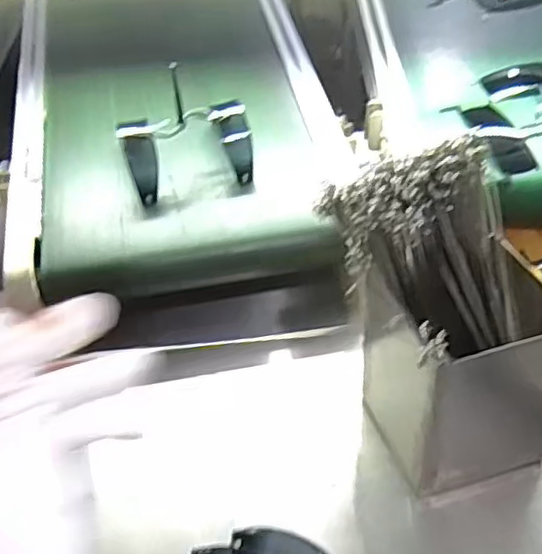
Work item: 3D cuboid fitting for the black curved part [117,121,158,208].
[{"bbox_3d":[-0.179,-0.161,0.908,0.047,0.124,0.027,-12,-2,-13],"label":"black curved part"}]

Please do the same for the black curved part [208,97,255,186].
[{"bbox_3d":[-0.049,-0.191,0.923,0.046,0.120,0.021,-16,-1,-16],"label":"black curved part"}]

